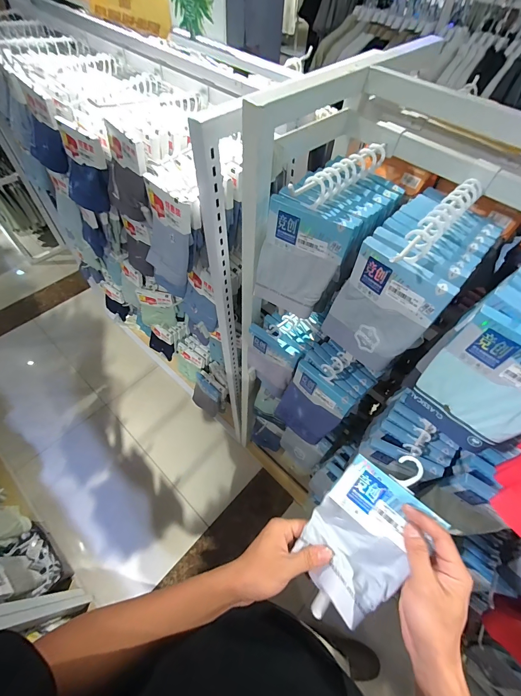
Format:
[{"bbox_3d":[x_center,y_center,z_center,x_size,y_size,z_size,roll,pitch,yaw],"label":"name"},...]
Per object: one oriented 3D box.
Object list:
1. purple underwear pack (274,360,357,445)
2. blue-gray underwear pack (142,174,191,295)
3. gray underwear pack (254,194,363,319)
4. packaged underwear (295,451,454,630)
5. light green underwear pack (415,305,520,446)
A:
[{"bbox_3d":[0.103,0.122,0.620,0.127,0.187,0.025,38,47,20],"label":"purple underwear pack"},{"bbox_3d":[-0.183,-0.203,0.594,0.052,0.196,0.125,-39,66,-25],"label":"blue-gray underwear pack"},{"bbox_3d":[0.055,-0.127,0.461,0.121,0.165,0.021,29,48,13],"label":"gray underwear pack"},{"bbox_3d":[0.131,0.227,0.379,0.117,0.022,0.202,39,86,23],"label":"packaged underwear"},{"bbox_3d":[0.259,0.038,0.341,0.120,0.136,0.016,39,53,21],"label":"light green underwear pack"}]

